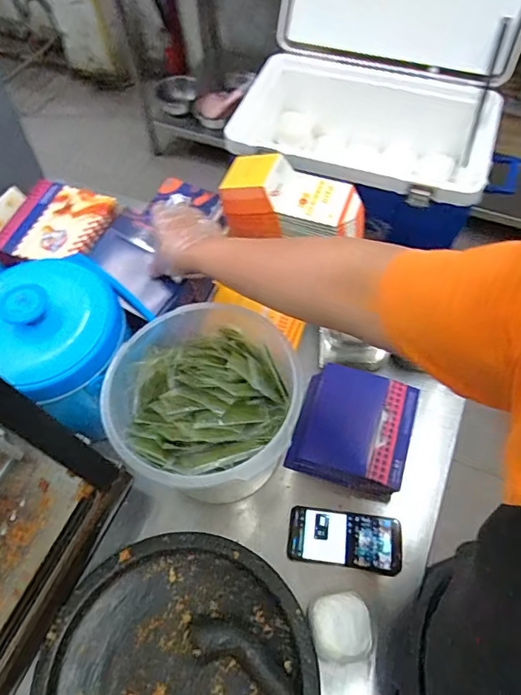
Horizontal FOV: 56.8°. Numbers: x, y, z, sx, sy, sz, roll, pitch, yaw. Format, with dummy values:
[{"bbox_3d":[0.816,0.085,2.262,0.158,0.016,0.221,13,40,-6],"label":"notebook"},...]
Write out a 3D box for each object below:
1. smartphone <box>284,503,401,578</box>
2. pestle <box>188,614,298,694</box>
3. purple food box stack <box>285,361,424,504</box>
[{"bbox_3d":[0.125,0.287,0.724,0.169,0.007,0.079,7,60,7],"label":"smartphone"},{"bbox_3d":[-0.020,0.386,0.605,0.150,0.033,0.049,18,62,13],"label":"pestle"},{"bbox_3d":[0.151,0.130,0.790,0.179,0.056,0.181,16,62,12],"label":"purple food box stack"}]

